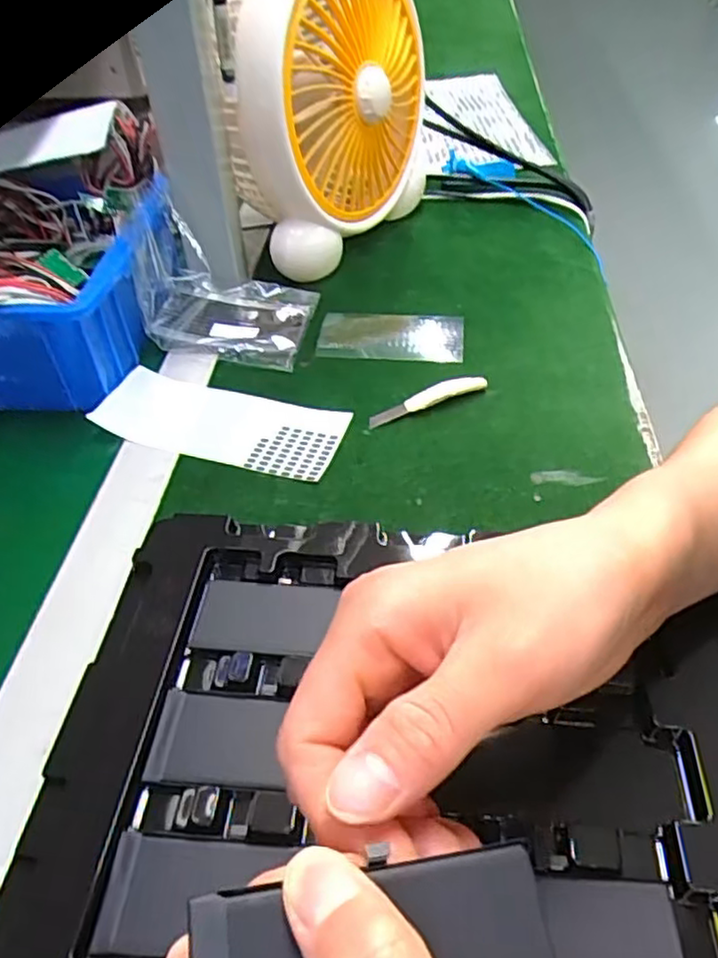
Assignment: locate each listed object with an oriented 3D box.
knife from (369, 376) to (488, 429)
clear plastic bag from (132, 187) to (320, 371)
[{"bbox_3d":[0.046,-0.056,0.453,0.086,0.011,0.016,-20,48,-16],"label":"knife"},{"bbox_3d":[-0.097,-0.144,0.496,0.115,0.081,0.093,3,46,6],"label":"clear plastic bag"}]

